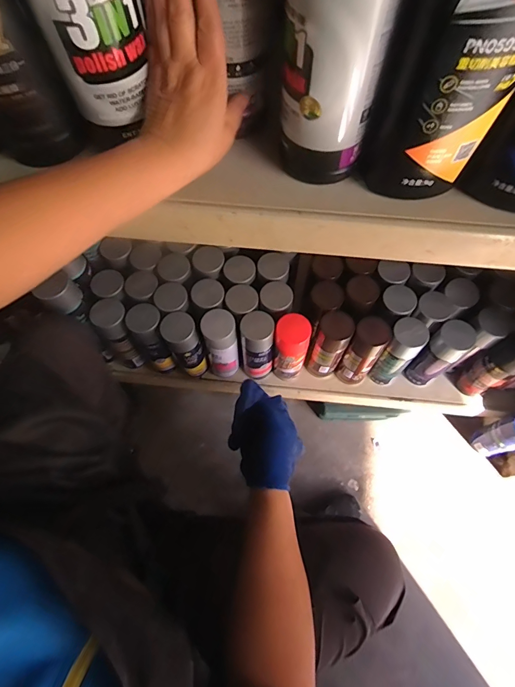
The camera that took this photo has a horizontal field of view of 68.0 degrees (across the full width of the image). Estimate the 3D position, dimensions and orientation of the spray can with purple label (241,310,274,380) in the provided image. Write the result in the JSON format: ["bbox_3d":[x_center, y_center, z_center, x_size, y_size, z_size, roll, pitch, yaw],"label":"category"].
[{"bbox_3d":[-0.001,0.008,0.769,0.065,0.186,0.069,4,67,2],"label":"spray can with purple label"}]

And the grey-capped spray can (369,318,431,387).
[{"bbox_3d":[0.274,0.021,0.758,0.065,0.184,0.063,0,67,0],"label":"grey-capped spray can"}]

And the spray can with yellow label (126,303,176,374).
[{"bbox_3d":[-0.207,-0.004,0.774,0.065,0.184,0.070,-27,69,-11],"label":"spray can with yellow label"}]

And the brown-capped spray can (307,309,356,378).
[{"bbox_3d":[0.143,0.008,0.762,0.060,0.192,0.065,24,69,10],"label":"brown-capped spray can"}]

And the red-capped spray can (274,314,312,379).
[{"bbox_3d":[0.066,0.014,0.761,0.060,0.192,0.062,0,67,0],"label":"red-capped spray can"}]

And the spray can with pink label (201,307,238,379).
[{"bbox_3d":[-0.071,0.005,0.766,0.061,0.192,0.062,0,67,0],"label":"spray can with pink label"}]

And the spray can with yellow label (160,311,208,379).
[{"bbox_3d":[-0.142,0.007,0.764,0.061,0.180,0.065,-30,70,-12],"label":"spray can with yellow label"}]

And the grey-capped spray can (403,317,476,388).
[{"bbox_3d":[0.352,0.022,0.749,0.056,0.189,0.060,0,67,0],"label":"grey-capped spray can"}]

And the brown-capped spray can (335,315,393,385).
[{"bbox_3d":[0.208,0.018,0.762,0.062,0.179,0.074,23,69,10],"label":"brown-capped spray can"}]

